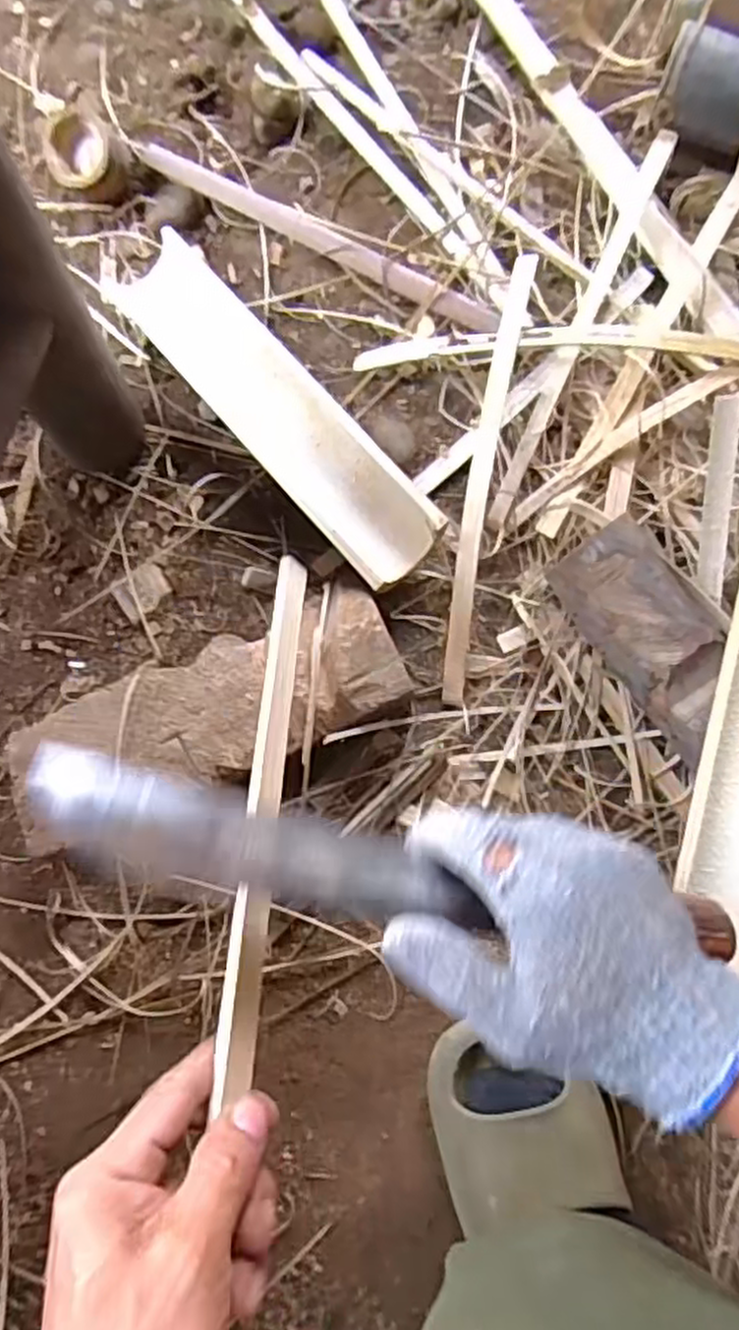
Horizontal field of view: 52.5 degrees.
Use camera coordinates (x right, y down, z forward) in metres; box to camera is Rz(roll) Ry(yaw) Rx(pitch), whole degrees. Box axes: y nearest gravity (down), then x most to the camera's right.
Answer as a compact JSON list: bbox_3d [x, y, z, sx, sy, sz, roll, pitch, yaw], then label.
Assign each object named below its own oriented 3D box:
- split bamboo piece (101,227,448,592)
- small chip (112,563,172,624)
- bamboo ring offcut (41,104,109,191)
[{"bbox_3d":[-0.081,-0.212,0.595,0.079,0.039,0.357,-39,82,-6],"label":"split bamboo piece"},{"bbox_3d":[-0.186,-0.060,0.612,0.044,0.005,0.034,-40,82,-6],"label":"small chip"},{"bbox_3d":[-0.249,-0.438,0.637,0.054,0.015,0.058,1,115,2],"label":"bamboo ring offcut"}]

